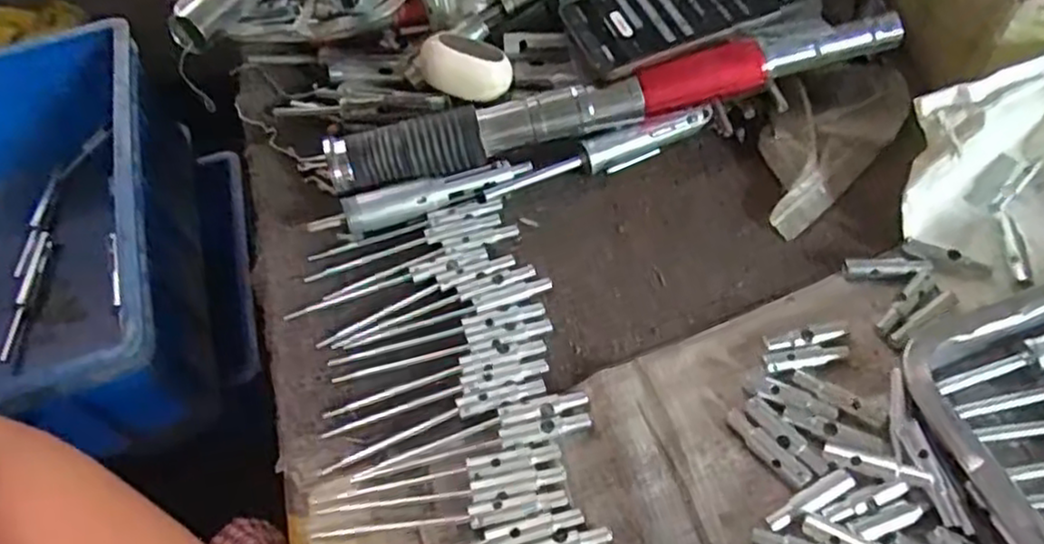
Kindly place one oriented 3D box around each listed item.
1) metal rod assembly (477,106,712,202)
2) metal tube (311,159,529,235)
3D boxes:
[{"bbox_3d":[0.053,-0.082,0.494,0.171,0.024,0.016,-19,57,-9],"label":"metal rod assembly"},{"bbox_3d":[-0.066,-0.049,0.475,0.145,0.018,0.020,-16,57,-7],"label":"metal tube"}]

